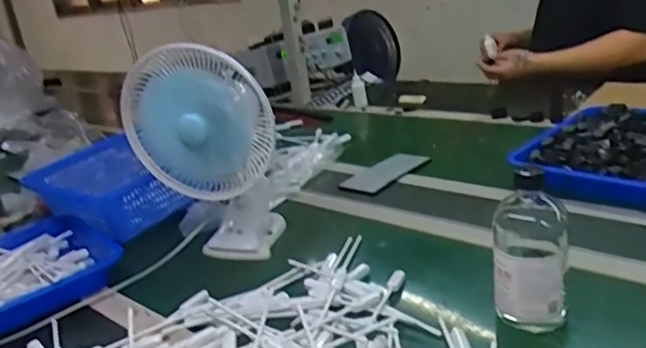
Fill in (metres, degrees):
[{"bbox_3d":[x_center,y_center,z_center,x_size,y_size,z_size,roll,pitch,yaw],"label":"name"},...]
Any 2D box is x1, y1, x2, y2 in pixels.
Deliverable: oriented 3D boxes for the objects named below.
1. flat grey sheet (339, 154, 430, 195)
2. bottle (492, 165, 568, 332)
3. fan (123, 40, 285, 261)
[{"bbox_3d":[0.120,-0.002,1.078,0.186,0.012,0.072,-26,39,-33],"label":"flat grey sheet"},{"bbox_3d":[0.216,0.086,0.605,0.073,0.162,0.060,1,23,24],"label":"bottle"},{"bbox_3d":[-0.164,-0.038,0.839,0.205,0.285,0.147,-13,21,-12],"label":"fan"}]

